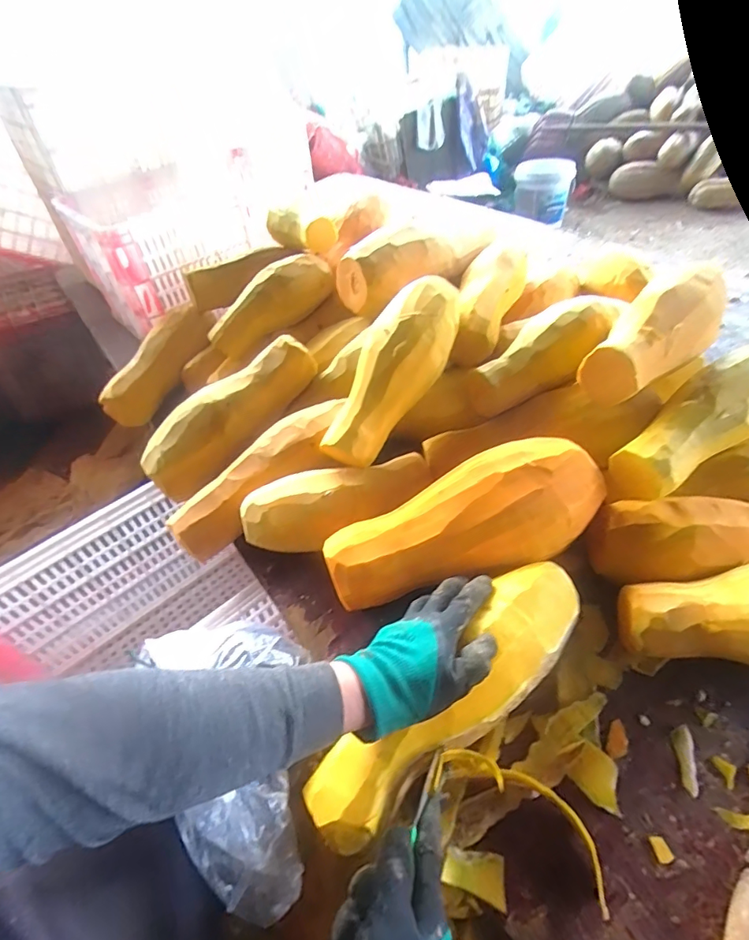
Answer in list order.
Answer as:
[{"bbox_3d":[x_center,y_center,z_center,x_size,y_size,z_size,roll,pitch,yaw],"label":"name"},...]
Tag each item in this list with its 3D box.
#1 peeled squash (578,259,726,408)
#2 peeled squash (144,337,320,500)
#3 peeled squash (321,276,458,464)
[{"bbox_3d":[0.369,-0.180,0.612,0.247,0.085,0.097,-37,52,-25],"label":"peeled squash"},{"bbox_3d":[-0.229,-0.090,0.759,0.314,0.085,0.088,-43,53,-8],"label":"peeled squash"},{"bbox_3d":[0.022,-0.136,0.640,0.097,0.074,0.277,31,90,31],"label":"peeled squash"}]

